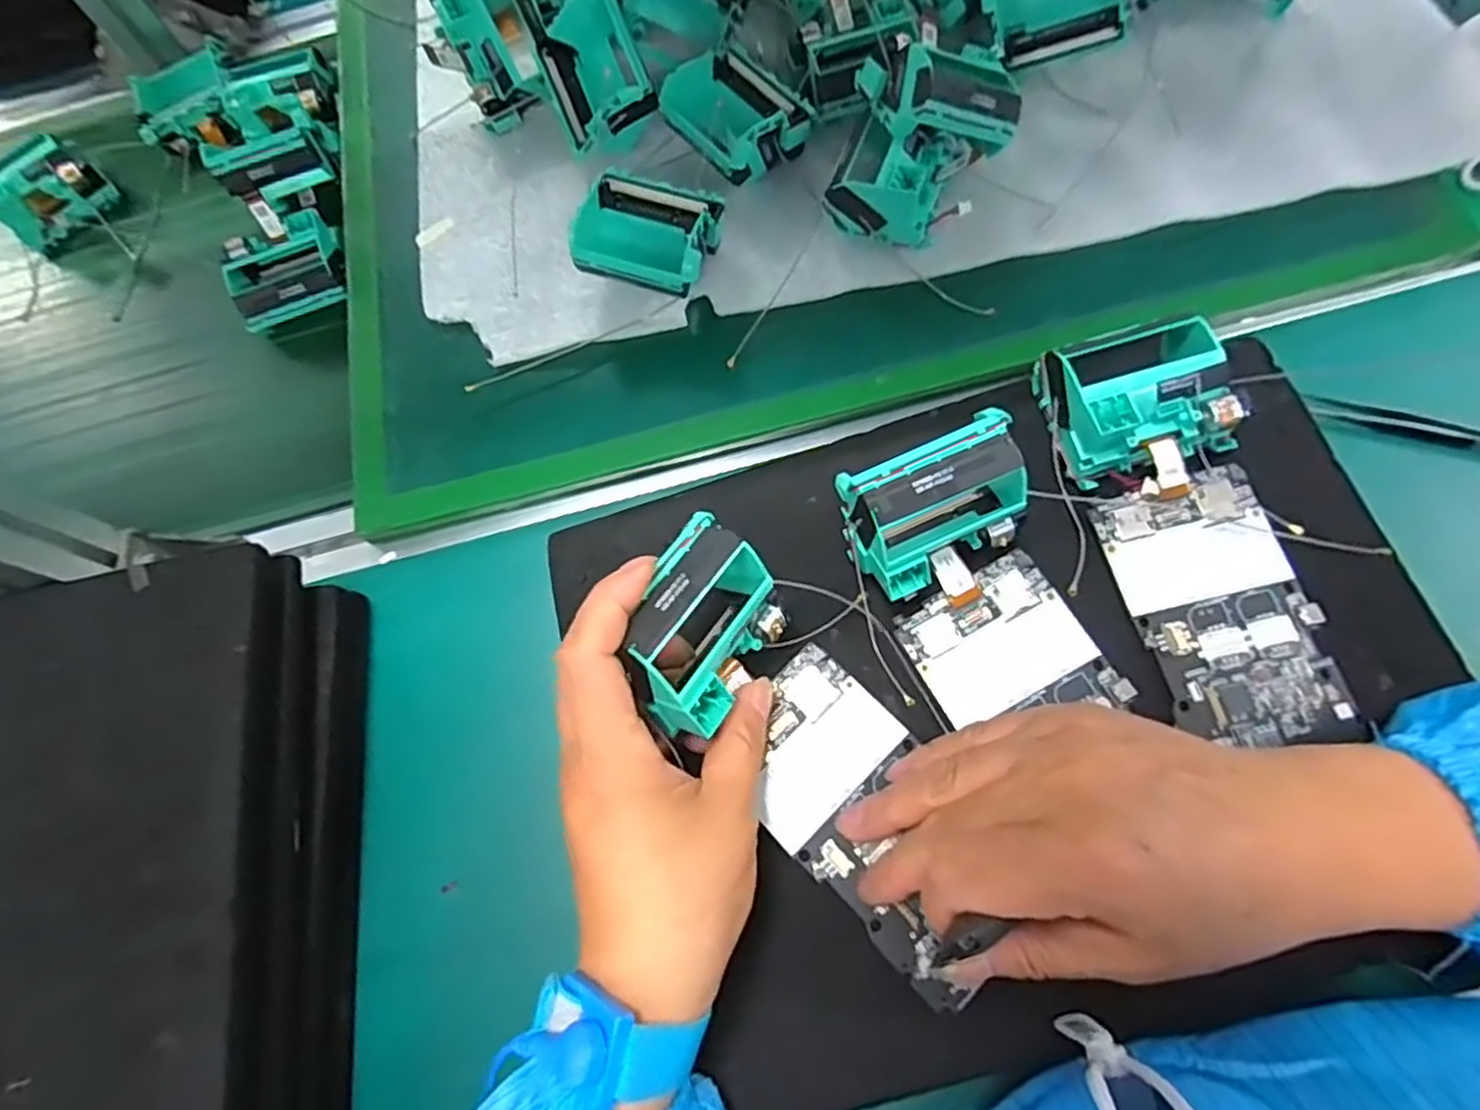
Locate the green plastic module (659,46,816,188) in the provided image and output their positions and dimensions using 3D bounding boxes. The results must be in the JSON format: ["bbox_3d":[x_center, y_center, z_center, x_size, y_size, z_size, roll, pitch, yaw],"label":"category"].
[{"bbox_3d":[-0.004,-0.248,0.424,0.063,0.036,0.072,-38,70,-12],"label":"green plastic module"}]

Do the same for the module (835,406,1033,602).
[{"bbox_3d":[0.074,-0.015,0.293,0.072,0.057,0.043,-27,69,-3],"label":"module"}]

